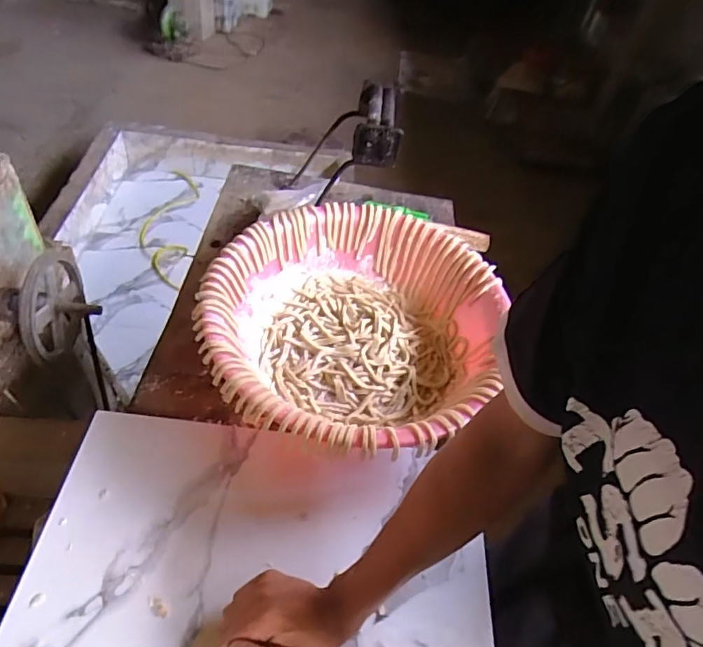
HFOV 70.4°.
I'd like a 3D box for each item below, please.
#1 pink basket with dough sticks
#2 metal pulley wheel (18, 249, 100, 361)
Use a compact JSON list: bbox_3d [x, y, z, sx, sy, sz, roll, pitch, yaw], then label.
[{"bbox_3d":[-0.003,0.000,0.709,0.399,0.111,0.381,3,48,-3],"label":"pink basket with dough sticks"},{"bbox_3d":[-0.524,-0.029,0.910,0.093,0.181,0.188,5,20,-8],"label":"metal pulley wheel"}]

